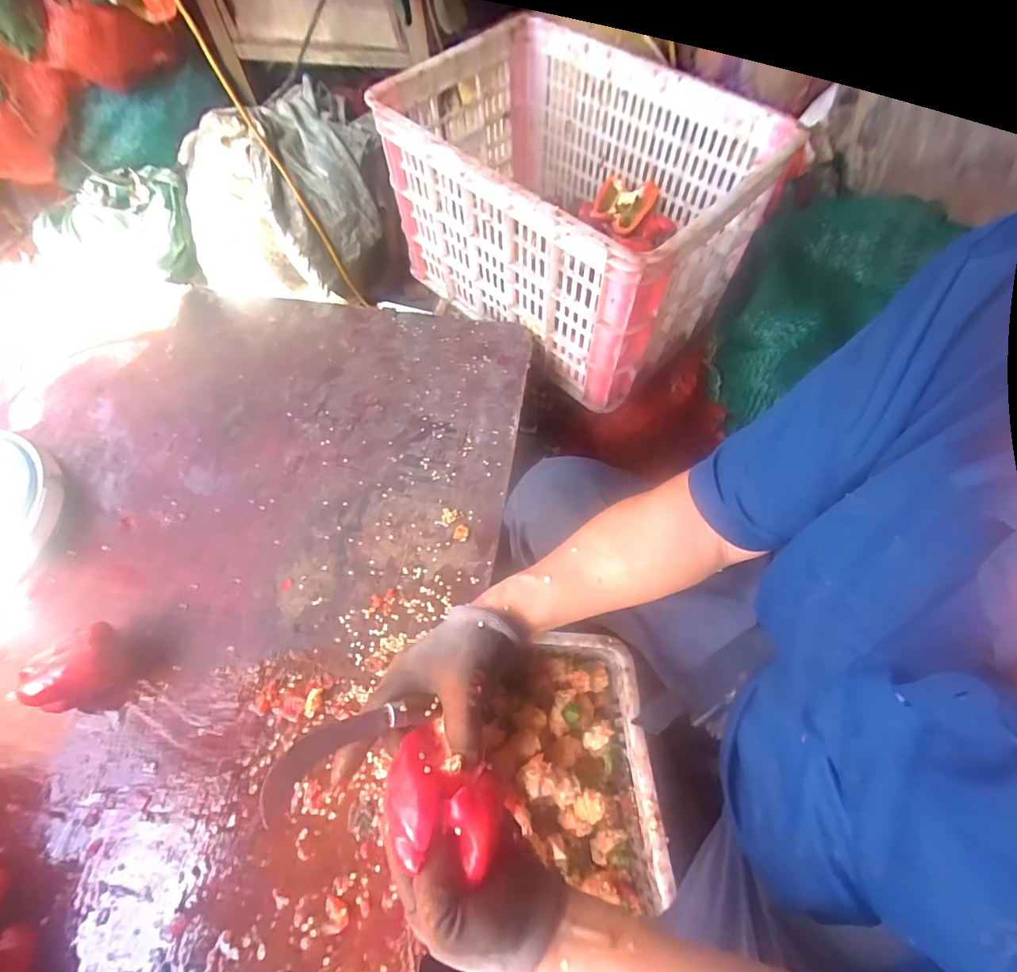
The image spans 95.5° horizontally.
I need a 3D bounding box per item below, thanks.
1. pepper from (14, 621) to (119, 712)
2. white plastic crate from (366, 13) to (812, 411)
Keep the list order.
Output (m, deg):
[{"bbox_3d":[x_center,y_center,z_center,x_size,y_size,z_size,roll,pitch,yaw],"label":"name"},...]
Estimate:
[{"bbox_3d":[-0.436,0.191,0.472,0.080,0.063,0.062,-34,65,-16],"label":"pepper"},{"bbox_3d":[0.076,-0.444,0.739,0.348,0.286,0.550,-40,67,-18],"label":"white plastic crate"}]

